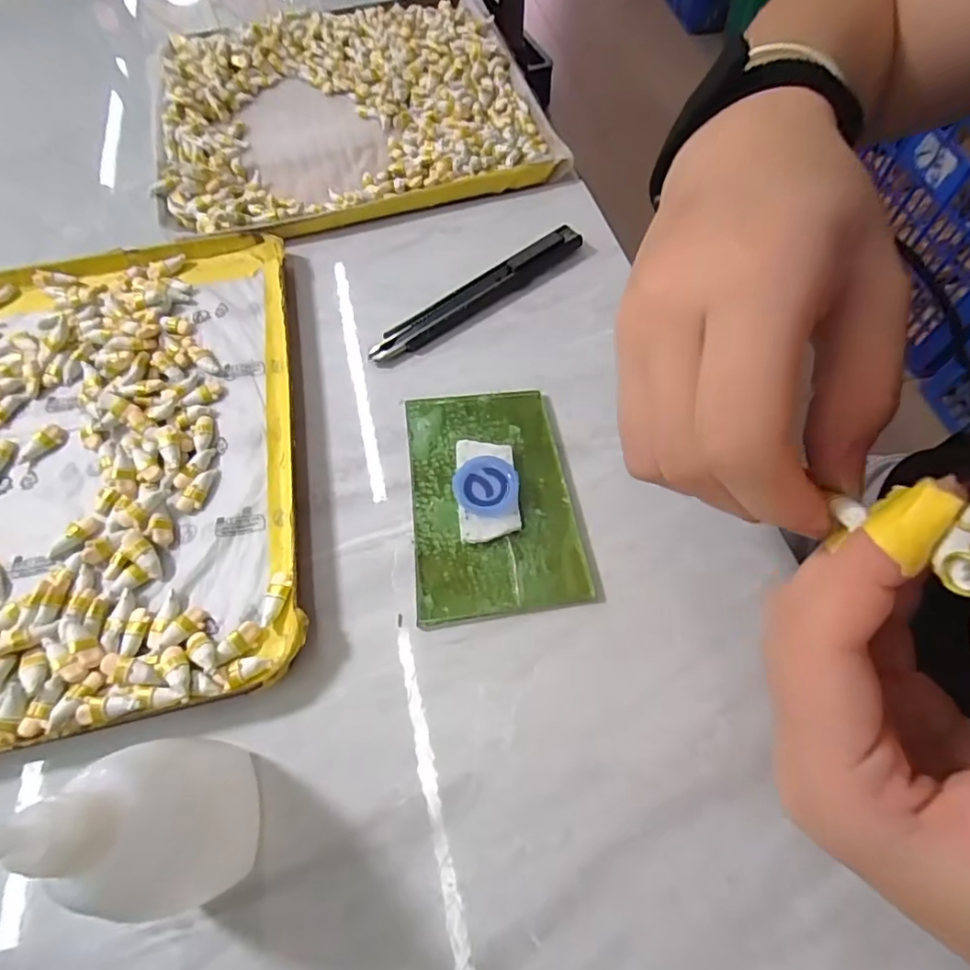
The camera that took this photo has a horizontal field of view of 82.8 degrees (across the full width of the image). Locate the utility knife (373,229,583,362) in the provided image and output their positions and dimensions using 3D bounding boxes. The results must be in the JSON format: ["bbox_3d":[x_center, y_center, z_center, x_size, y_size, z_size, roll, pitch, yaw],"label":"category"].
[{"bbox_3d":[-0.003,-0.101,0.288,0.132,0.011,0.014,-35,66,-16],"label":"utility knife"}]

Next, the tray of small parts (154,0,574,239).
[{"bbox_3d":[-0.095,-0.257,0.366,0.235,0.020,0.227,-14,63,-6],"label":"tray of small parts"}]

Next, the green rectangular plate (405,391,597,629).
[{"bbox_3d":[0.002,0.003,0.234,0.067,0.008,0.102,-9,64,-2],"label":"green rectangular plate"}]

